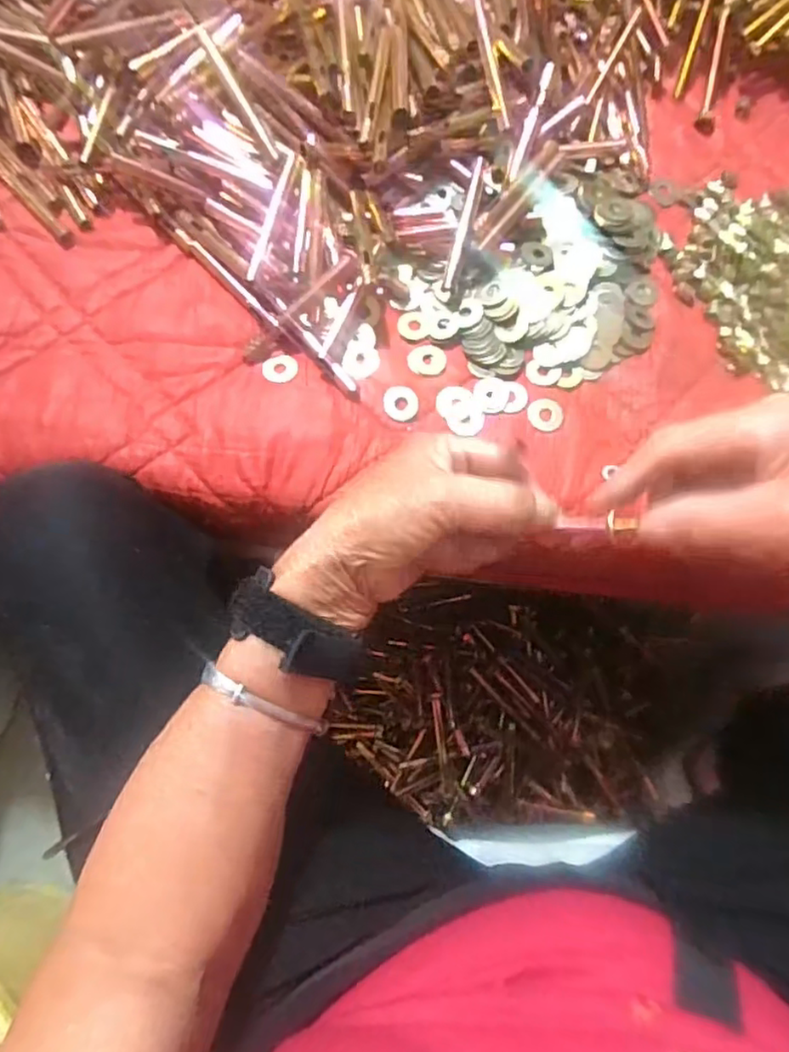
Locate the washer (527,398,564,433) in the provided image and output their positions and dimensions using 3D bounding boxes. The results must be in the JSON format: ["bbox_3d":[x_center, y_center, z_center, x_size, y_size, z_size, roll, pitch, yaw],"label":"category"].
[{"bbox_3d":[0.096,-0.071,0.405,0.023,0.004,0.022,0,76,-1],"label":"washer"}]

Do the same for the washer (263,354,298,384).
[{"bbox_3d":[-0.072,-0.100,0.403,0.021,0.004,0.020,0,76,-1],"label":"washer"}]

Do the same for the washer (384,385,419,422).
[{"bbox_3d":[0.004,-0.076,0.398,0.022,0.004,0.023,0,76,-1],"label":"washer"}]

